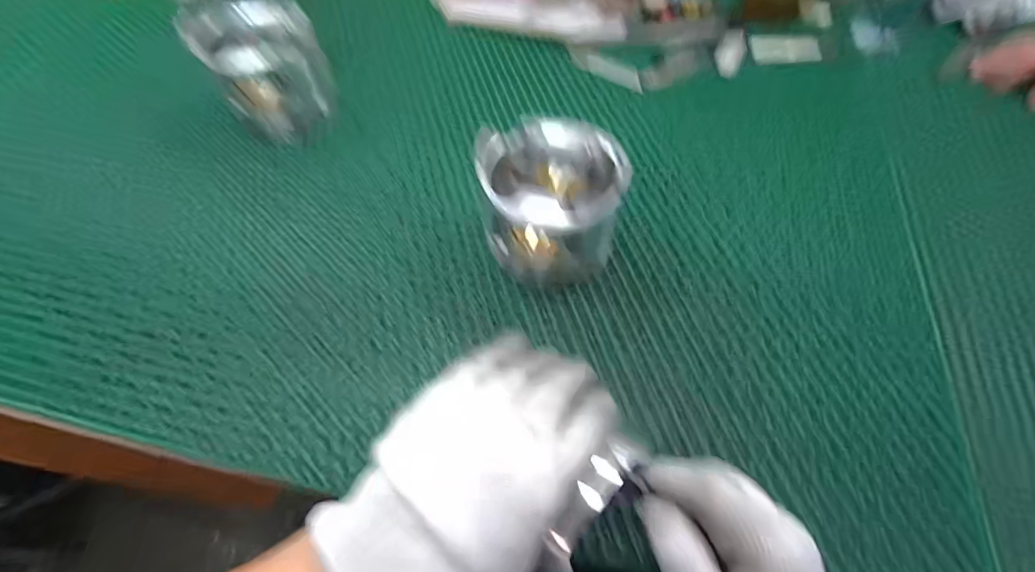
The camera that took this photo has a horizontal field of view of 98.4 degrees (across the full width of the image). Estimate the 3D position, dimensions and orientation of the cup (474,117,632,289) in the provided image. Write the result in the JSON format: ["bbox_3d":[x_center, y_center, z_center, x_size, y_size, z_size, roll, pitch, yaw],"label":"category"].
[{"bbox_3d":[0.033,-0.071,0.379,0.119,0.096,0.114,-1,58,1],"label":"cup"}]

